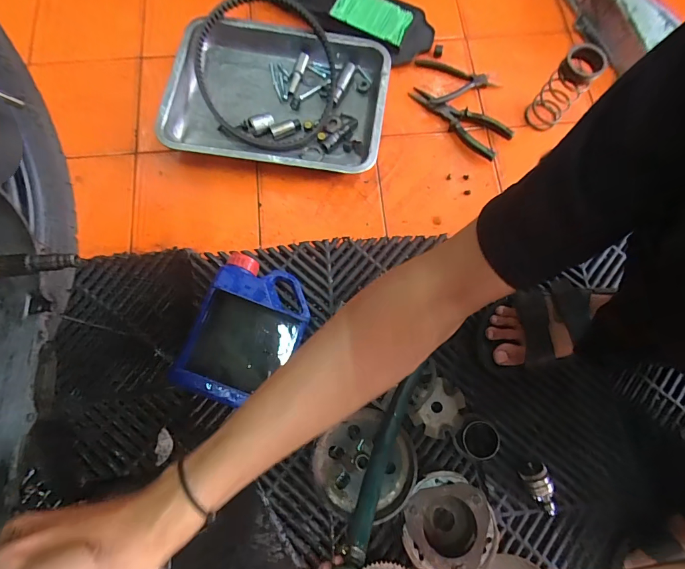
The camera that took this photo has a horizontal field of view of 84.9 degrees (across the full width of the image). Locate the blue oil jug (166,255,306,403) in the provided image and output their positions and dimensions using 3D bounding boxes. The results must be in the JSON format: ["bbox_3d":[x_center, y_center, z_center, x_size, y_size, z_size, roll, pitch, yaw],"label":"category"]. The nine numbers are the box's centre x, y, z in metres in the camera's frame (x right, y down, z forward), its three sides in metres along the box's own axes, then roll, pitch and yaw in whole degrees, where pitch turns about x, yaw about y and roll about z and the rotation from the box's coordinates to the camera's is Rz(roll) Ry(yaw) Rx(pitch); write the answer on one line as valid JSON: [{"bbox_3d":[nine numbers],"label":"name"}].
[{"bbox_3d":[-0.124,0.064,0.512,0.142,0.075,0.190,24,75,6],"label":"blue oil jug"}]

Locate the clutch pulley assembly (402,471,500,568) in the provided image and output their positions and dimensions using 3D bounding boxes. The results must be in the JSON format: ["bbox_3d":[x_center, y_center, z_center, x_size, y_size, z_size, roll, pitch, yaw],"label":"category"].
[{"bbox_3d":[0.134,0.295,0.473,0.111,0.035,0.104,0,74,-1],"label":"clutch pulley assembly"}]

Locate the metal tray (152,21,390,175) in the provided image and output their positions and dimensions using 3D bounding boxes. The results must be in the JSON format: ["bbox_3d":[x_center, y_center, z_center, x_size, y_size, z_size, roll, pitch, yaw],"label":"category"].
[{"bbox_3d":[-0.105,-0.321,0.642,0.353,0.056,0.272,8,74,1],"label":"metal tray"}]

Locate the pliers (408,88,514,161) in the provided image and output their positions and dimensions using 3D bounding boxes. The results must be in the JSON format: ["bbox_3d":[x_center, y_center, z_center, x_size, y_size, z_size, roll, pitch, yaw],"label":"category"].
[{"bbox_3d":[0.197,-0.284,0.644,0.179,0.014,0.064,37,77,9],"label":"pliers"}]

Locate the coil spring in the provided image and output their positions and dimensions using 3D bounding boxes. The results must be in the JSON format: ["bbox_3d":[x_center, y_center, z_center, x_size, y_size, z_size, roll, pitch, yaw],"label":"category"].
[{"bbox_3d":[0.349,-0.307,0.598,0.059,0.118,0.068,35,77,9],"label":"coil spring"}]

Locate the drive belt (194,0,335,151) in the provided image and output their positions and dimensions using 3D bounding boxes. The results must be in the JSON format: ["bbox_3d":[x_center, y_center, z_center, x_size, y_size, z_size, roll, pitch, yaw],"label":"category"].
[{"bbox_3d":[-0.123,-0.357,0.616,0.233,0.084,0.261,-21,75,-7],"label":"drive belt"}]

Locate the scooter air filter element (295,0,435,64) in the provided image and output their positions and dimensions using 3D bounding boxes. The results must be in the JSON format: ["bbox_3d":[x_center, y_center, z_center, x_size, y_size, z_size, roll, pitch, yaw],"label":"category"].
[{"bbox_3d":[-0.019,-0.528,0.707,0.396,0.045,0.120,25,75,6],"label":"scooter air filter element"}]

